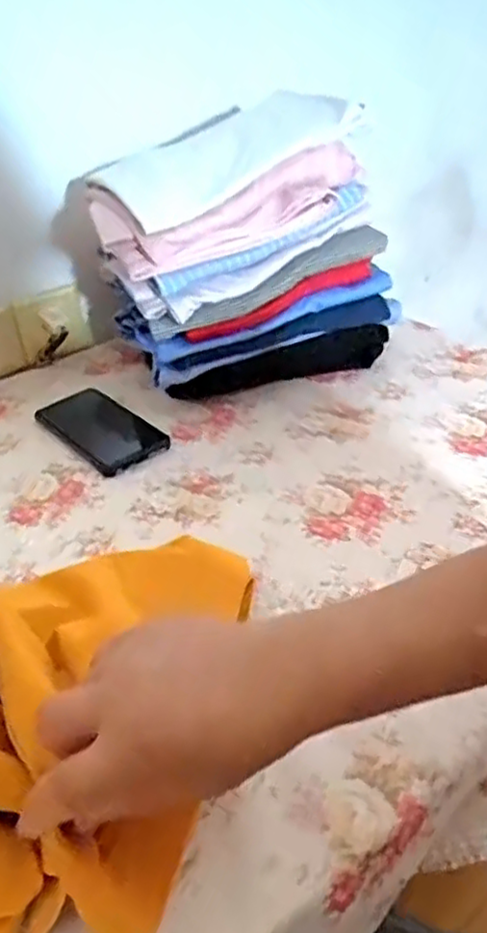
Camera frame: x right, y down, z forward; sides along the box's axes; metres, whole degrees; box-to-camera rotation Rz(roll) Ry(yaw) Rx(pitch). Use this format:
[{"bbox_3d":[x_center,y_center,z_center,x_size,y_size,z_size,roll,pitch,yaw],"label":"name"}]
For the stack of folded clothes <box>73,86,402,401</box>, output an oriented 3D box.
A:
[{"bbox_3d":[-0.002,-0.228,0.737,0.290,0.261,0.169,-17,38,-15],"label":"stack of folded clothes"}]

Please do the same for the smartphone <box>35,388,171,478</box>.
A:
[{"bbox_3d":[-0.149,-0.041,0.717,0.083,0.013,0.162,-32,44,-31],"label":"smartphone"}]

